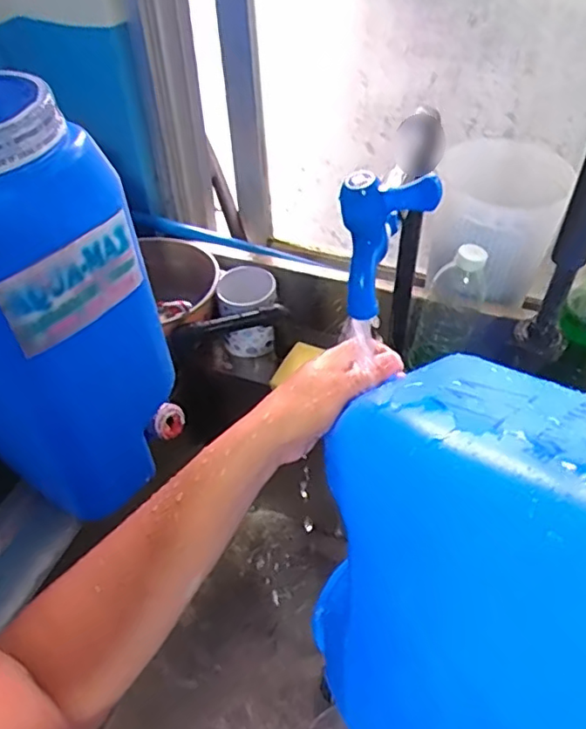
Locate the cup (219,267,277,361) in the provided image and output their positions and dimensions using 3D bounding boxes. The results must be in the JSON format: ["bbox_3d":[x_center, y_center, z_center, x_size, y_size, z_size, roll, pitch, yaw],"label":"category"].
[{"bbox_3d":[-0.063,-0.071,0.815,0.082,0.098,0.084,-1,46,1],"label":"cup"}]

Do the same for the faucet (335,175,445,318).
[{"bbox_3d":[0.055,-0.081,0.377,0.056,0.086,0.051,-16,48,-13],"label":"faucet"}]

